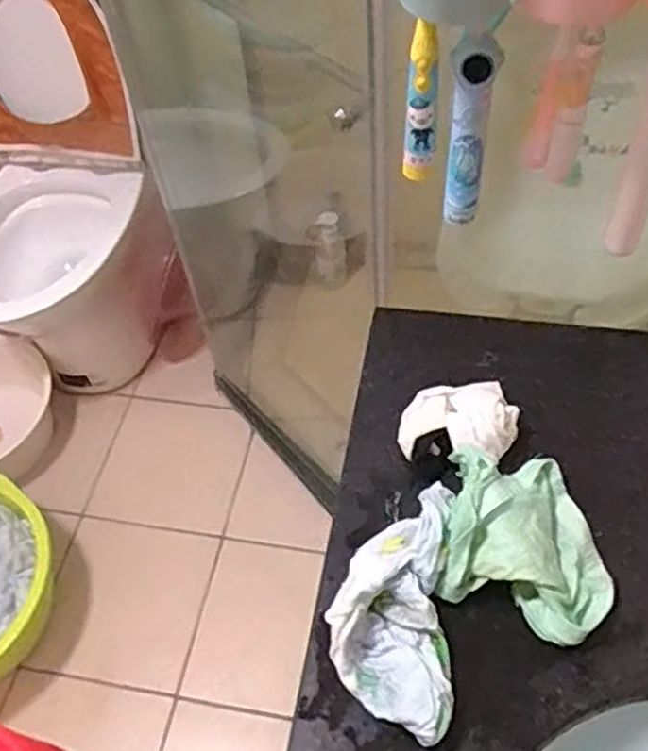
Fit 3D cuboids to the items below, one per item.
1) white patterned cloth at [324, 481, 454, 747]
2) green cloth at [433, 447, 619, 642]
[{"bbox_3d":[0.047,0.155,0.496,0.077,0.046,0.165,2,53,6],"label":"white patterned cloth"},{"bbox_3d":[0.147,0.111,0.516,0.118,0.056,0.132,9,54,12],"label":"green cloth"}]

